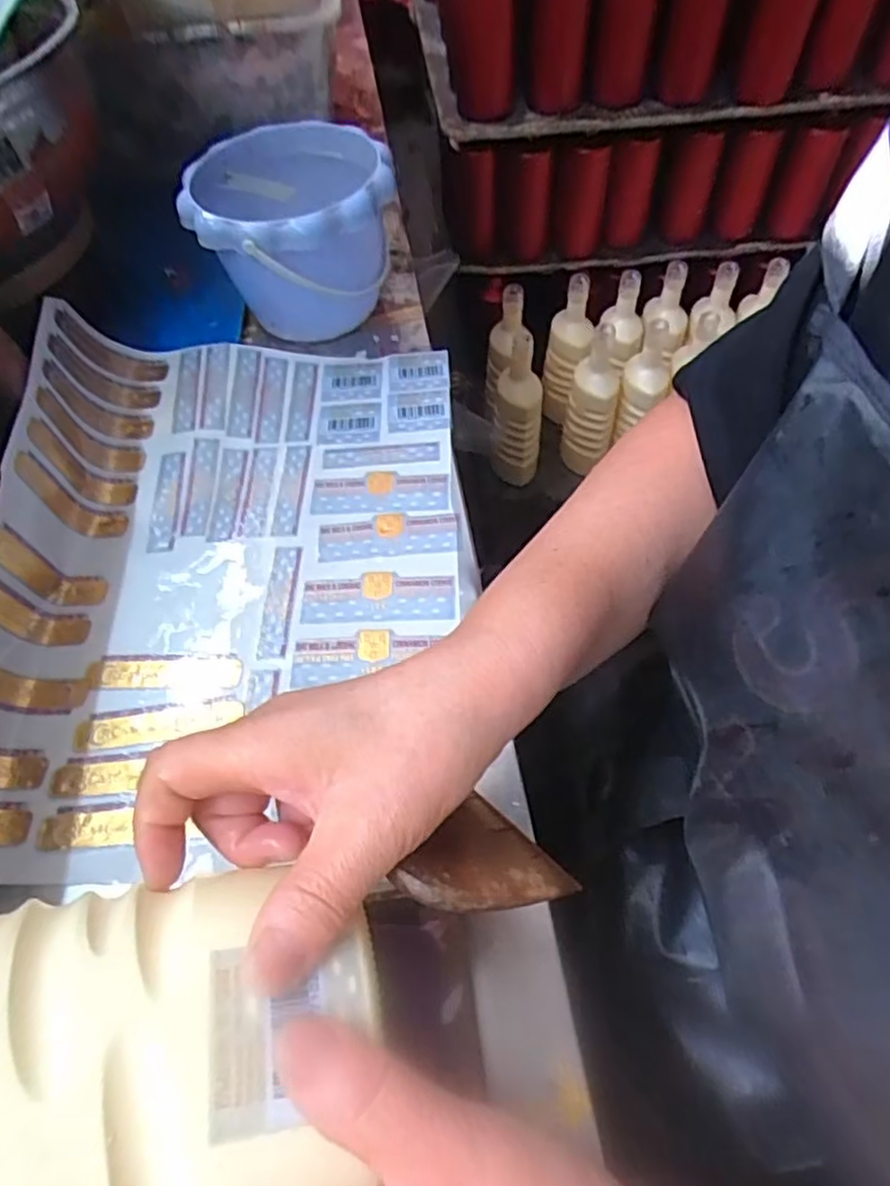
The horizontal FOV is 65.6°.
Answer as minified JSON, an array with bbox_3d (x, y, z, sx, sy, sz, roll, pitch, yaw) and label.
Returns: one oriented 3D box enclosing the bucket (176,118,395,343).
[{"bbox_3d":[-0.118,-0.282,0.554,0.155,0.117,0.165,-1,55,1],"label":"bucket"}]

